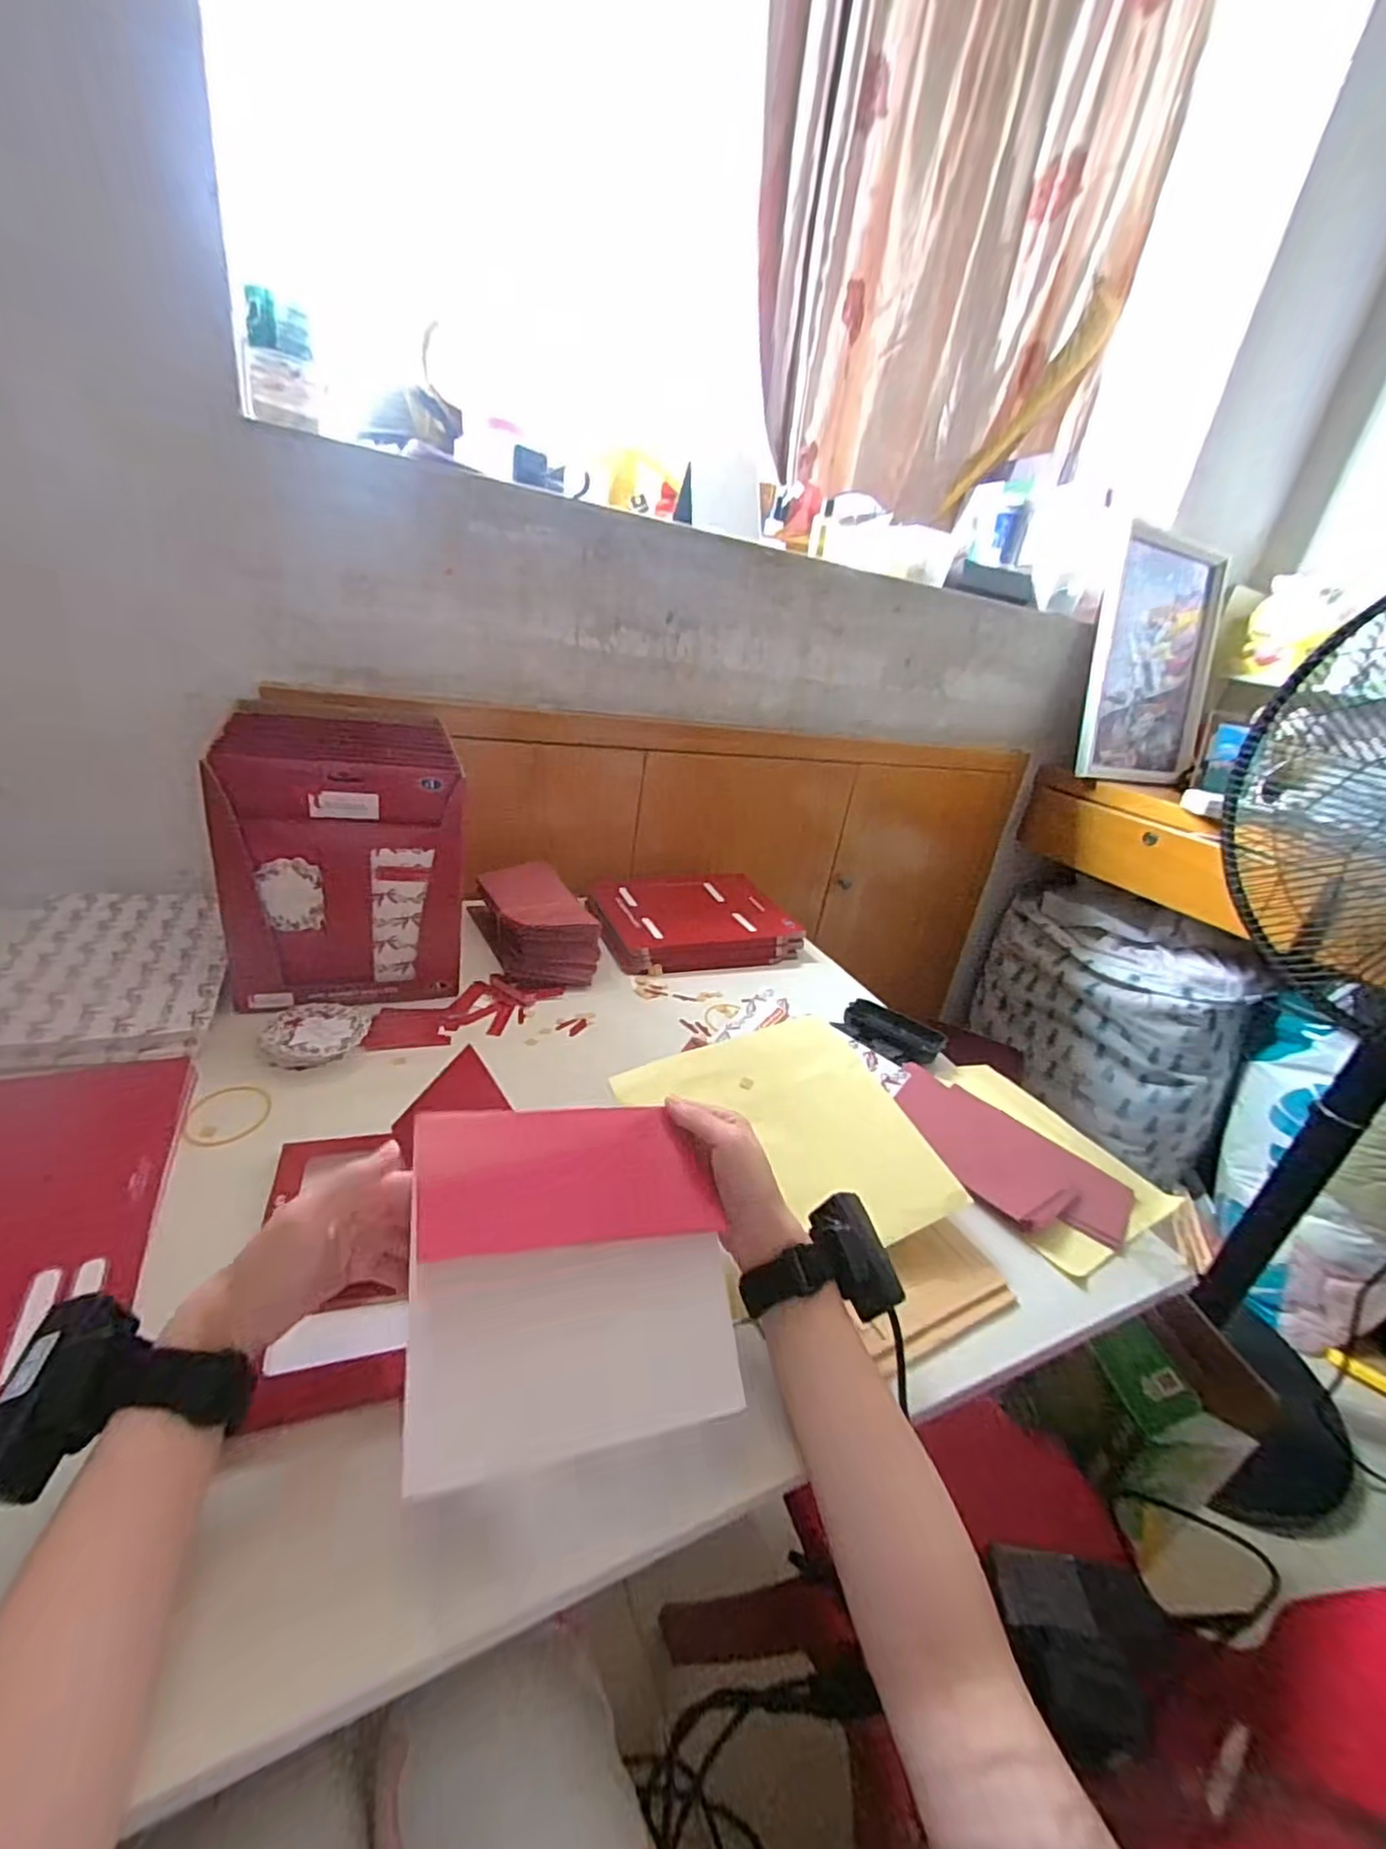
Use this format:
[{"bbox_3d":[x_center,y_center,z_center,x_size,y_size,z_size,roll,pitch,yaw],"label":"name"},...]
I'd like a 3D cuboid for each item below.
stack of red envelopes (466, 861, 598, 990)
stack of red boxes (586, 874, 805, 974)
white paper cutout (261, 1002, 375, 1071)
[{"bbox_3d":[-0.196,-0.004,0.823,0.107,0.075,0.195,-10,30,-33],"label":"stack of red envelopes"},{"bbox_3d":[-0.005,-0.008,0.950,0.271,0.046,0.210,-4,27,-23],"label":"stack of red boxes"},{"bbox_3d":[-0.343,0.101,0.611,0.082,0.025,0.079,6,25,-3],"label":"white paper cutout"}]

